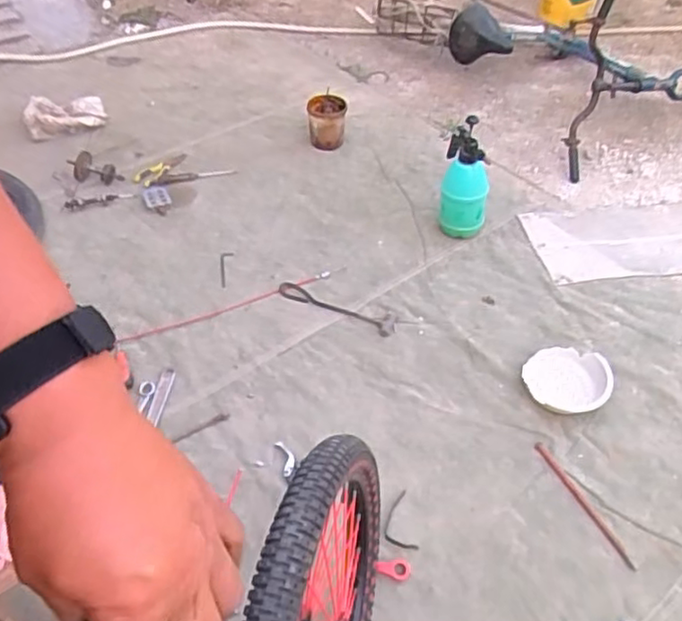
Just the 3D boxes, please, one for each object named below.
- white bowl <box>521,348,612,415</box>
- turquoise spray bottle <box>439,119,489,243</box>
[{"bbox_3d":[0.477,0.146,1.398,0.176,0.055,0.151,15,47,13],"label":"white bowl"},{"bbox_3d":[0.316,-0.310,1.673,0.122,0.315,0.134,11,46,10],"label":"turquoise spray bottle"}]

